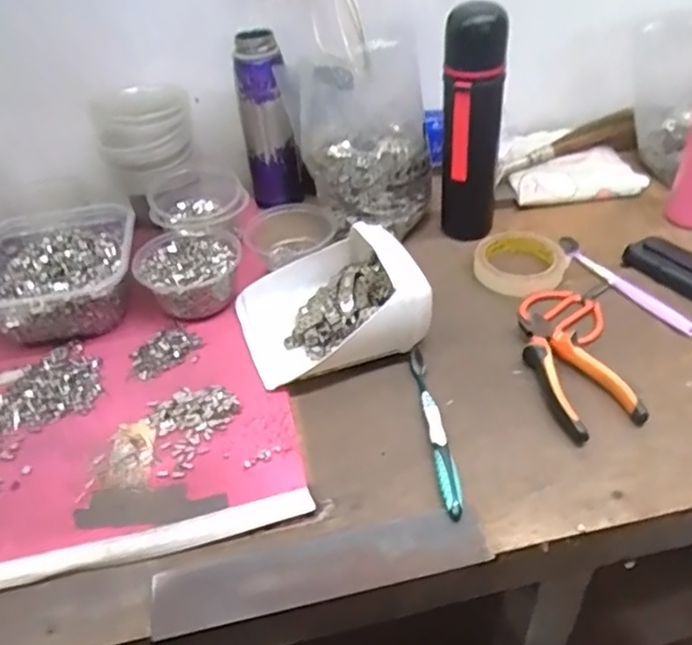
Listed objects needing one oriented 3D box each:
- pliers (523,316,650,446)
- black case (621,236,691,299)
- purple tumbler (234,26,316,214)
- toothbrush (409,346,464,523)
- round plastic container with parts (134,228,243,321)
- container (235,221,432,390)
[{"bbox_3d":[0.202,0.043,0.586,0.067,0.027,0.148,-18,41,-14],"label":"pliers"},{"bbox_3d":[0.360,-0.060,0.685,0.055,0.022,0.105,-24,43,-20],"label":"black case"},{"bbox_3d":[-0.094,-0.255,0.811,0.077,0.210,0.067,-12,40,-7],"label":"purple tumbler"},{"bbox_3d":[0.077,0.090,0.551,0.016,0.019,0.178,-6,40,0],"label":"toothbrush"},{"bbox_3d":[-0.171,-0.055,0.698,0.107,0.059,0.114,-3,40,3],"label":"round plastic container with parts"},{"bbox_3d":[-0.020,-0.021,0.638,0.169,0.094,0.163,-17,41,-13],"label":"container"}]

